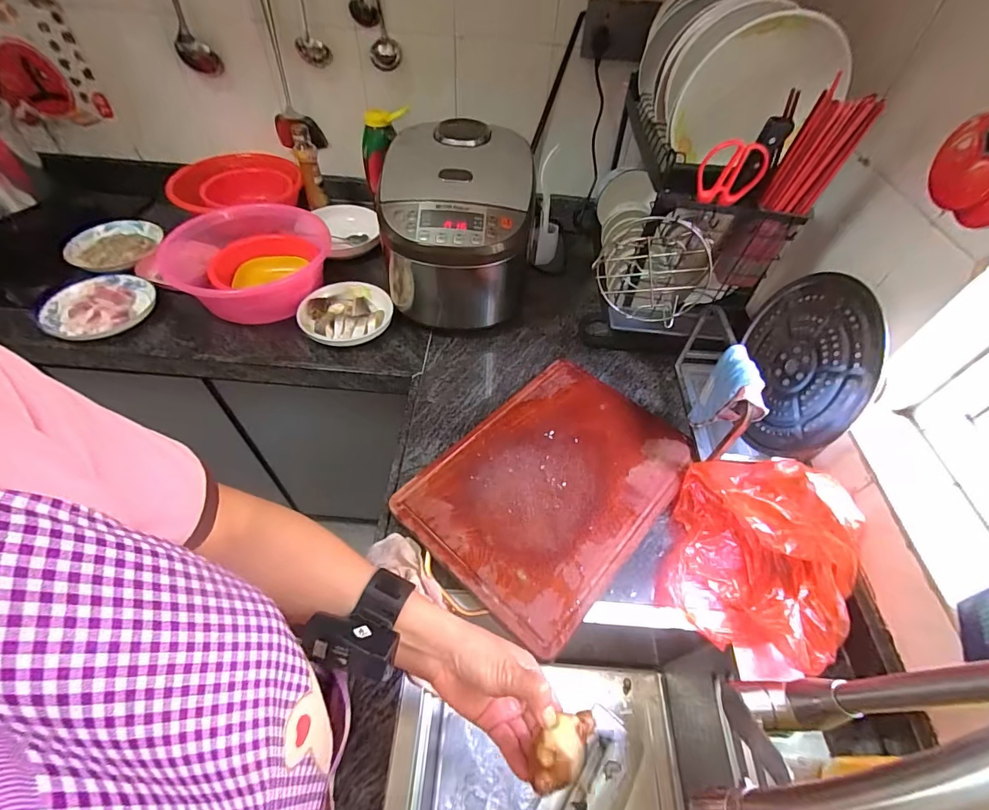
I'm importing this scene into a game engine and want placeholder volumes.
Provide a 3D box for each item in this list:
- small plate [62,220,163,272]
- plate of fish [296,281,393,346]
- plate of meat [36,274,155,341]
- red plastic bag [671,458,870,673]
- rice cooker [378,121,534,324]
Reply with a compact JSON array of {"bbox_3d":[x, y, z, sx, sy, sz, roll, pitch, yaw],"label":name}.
[{"bbox_3d":[-0.808,-0.340,0.923,0.154,0.022,0.164,2,52,-2],"label":"small plate"},{"bbox_3d":[-0.280,-0.169,0.820,0.168,0.039,0.155,-6,52,-8],"label":"plate of fish"},{"bbox_3d":[-0.724,-0.186,0.794,0.187,0.024,0.176,2,52,-2],"label":"plate of meat"},{"bbox_3d":[0.325,0.177,0.531,0.158,0.122,0.223,15,52,8],"label":"red plastic bag"},{"bbox_3d":[-0.074,-0.311,0.794,0.251,0.269,0.276,1,52,-3],"label":"rice cooker"}]

